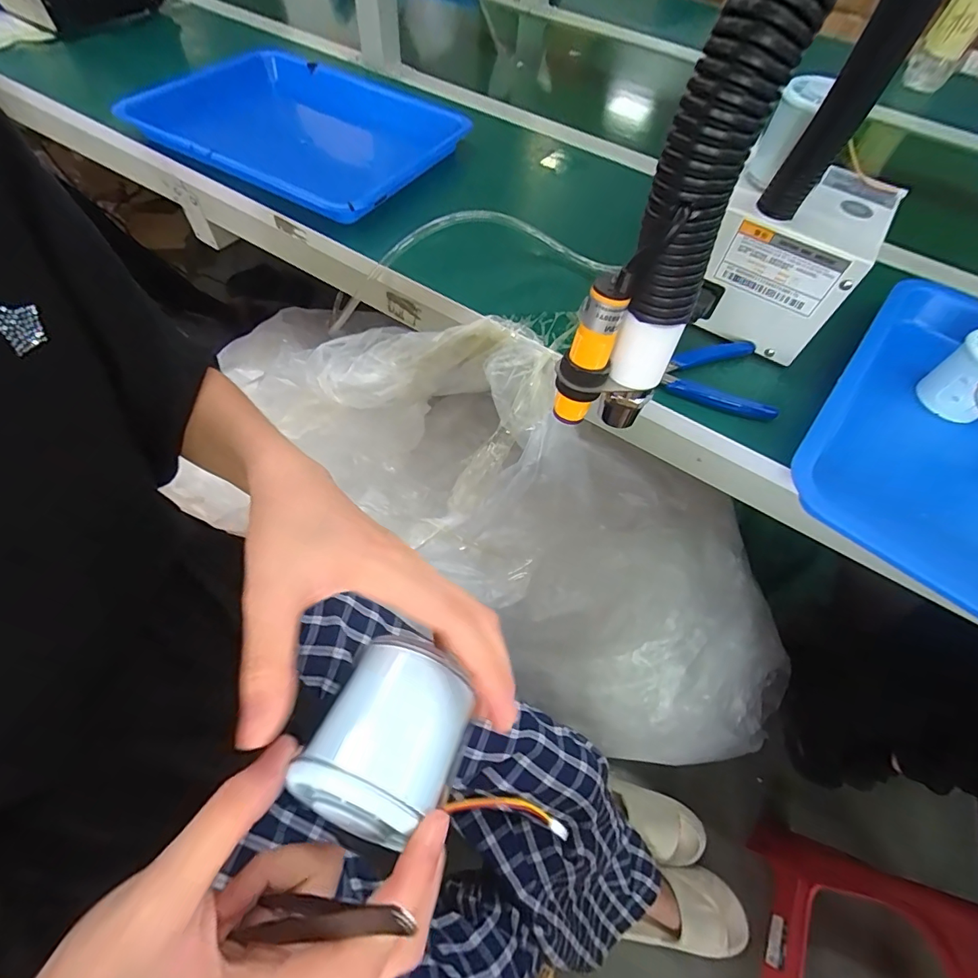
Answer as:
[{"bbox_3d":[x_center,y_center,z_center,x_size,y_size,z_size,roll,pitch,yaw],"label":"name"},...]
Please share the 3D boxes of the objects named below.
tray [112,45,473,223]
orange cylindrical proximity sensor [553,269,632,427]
[{"bbox_3d":[-0.233,-0.435,0.564,0.355,0.044,0.237,29,61,13],"label":"tray"},{"bbox_3d":[0.045,-0.060,0.210,0.021,0.065,0.026,39,64,18],"label":"orange cylindrical proximity sensor"}]

